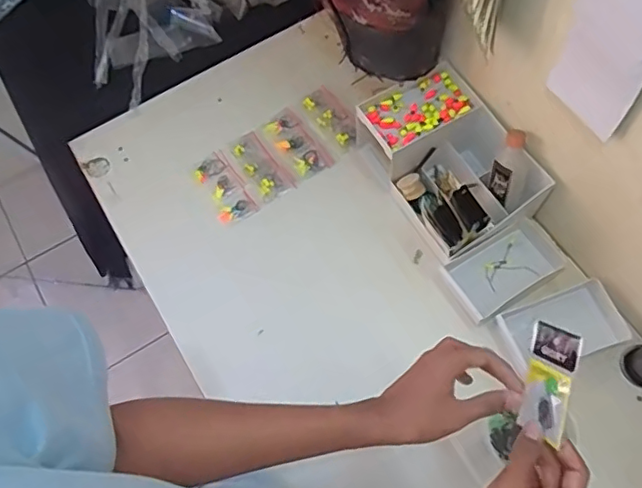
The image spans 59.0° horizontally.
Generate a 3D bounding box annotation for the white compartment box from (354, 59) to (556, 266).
[{"bbox_3d":[0.168,-0.109,0.749,0.151,0.098,0.225,-27,67,-9],"label":"white compartment box"}]

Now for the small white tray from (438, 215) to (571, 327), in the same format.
[{"bbox_3d":[0.237,0.028,0.729,0.156,0.028,0.087,-31,68,-10],"label":"small white tray"}]

